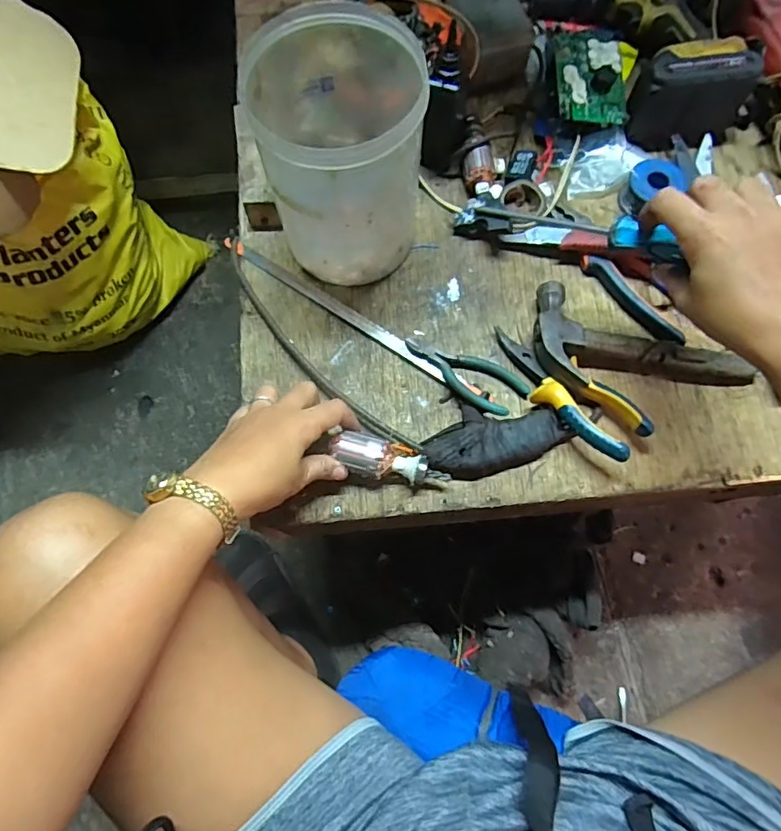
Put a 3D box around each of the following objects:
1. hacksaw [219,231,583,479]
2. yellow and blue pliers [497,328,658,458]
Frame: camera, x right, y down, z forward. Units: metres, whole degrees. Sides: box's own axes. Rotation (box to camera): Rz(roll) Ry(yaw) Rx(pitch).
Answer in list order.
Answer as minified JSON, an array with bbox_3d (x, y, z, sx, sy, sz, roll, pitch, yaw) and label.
[{"bbox_3d":[-0.021,-0.044,0.492,0.357,0.027,0.094,30,75,9],"label":"hacksaw"},{"bbox_3d":[0.154,-0.023,0.471,0.054,0.036,0.145,-40,77,-11],"label":"yellow and blue pliers"}]

